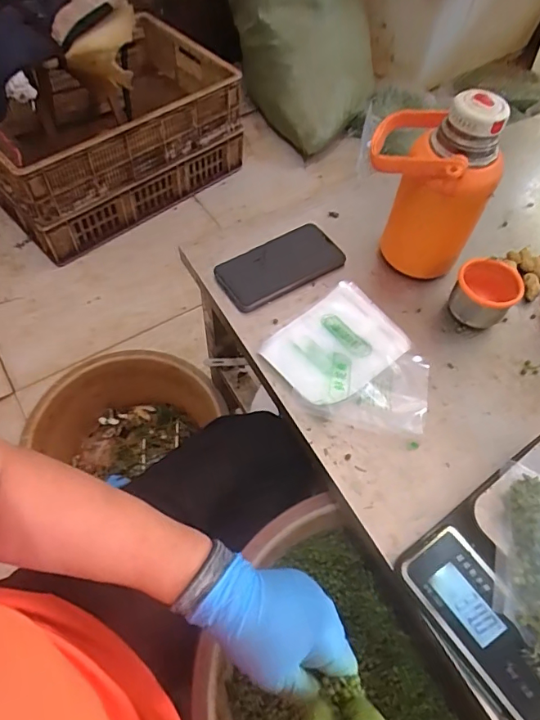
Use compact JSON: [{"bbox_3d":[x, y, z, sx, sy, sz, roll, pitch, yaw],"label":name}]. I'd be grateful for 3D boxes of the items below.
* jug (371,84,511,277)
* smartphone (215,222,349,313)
[{"bbox_3d":[0.176,-0.202,0.555,0.134,0.203,0.119,14,57,5],"label":"jug"},{"bbox_3d":[0.013,-0.116,0.601,0.155,0.010,0.076,-28,63,-21],"label":"smartphone"}]

